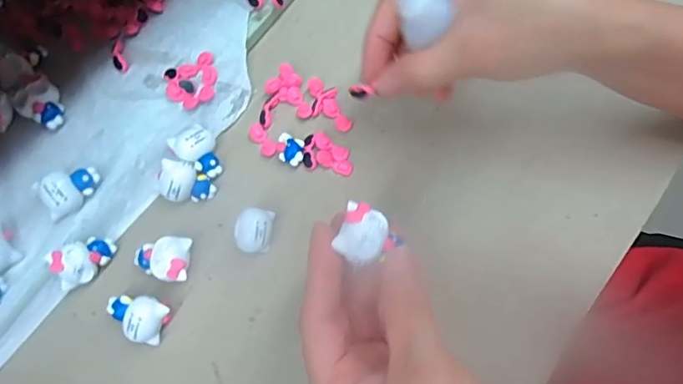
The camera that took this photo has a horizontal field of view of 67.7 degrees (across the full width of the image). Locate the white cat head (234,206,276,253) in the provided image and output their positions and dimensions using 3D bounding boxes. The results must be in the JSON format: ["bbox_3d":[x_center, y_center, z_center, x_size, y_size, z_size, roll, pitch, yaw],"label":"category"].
[{"bbox_3d":[-0.052,0.024,0.305,0.022,0.023,0.026,8,73,5],"label":"white cat head"}]

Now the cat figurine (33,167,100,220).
[{"bbox_3d":[-0.161,-0.001,0.303,0.032,0.020,0.021,-23,73,-5],"label":"cat figurine"}]

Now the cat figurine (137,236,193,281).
[{"bbox_3d":[-0.105,0.040,0.302,0.032,0.018,0.025,3,73,3],"label":"cat figurine"}]

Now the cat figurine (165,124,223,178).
[{"bbox_3d":[-0.089,-0.026,0.318,0.025,0.015,0.035,-38,75,-9],"label":"cat figurine"}]

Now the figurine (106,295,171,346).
[{"bbox_3d":[-0.117,0.071,0.292,0.035,0.019,0.024,21,75,8],"label":"figurine"}]

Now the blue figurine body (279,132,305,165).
[{"bbox_3d":[-0.031,-0.027,0.325,0.016,0.012,0.020,0,73,2],"label":"blue figurine body"}]

